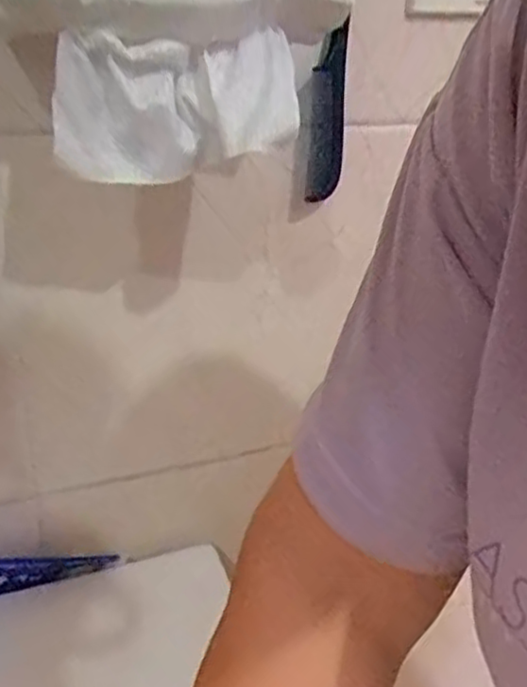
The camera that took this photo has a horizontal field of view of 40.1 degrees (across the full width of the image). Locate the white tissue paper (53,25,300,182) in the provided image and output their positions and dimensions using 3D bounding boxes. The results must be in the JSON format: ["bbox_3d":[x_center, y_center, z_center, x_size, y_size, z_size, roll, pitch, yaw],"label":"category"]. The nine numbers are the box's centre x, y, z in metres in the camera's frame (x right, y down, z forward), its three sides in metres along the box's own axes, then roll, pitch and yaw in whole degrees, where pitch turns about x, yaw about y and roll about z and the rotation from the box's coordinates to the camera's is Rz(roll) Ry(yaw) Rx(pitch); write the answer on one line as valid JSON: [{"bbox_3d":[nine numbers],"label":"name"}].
[{"bbox_3d":[-0.049,-0.141,0.432,0.137,0.080,0.057,3,26,2],"label":"white tissue paper"}]

